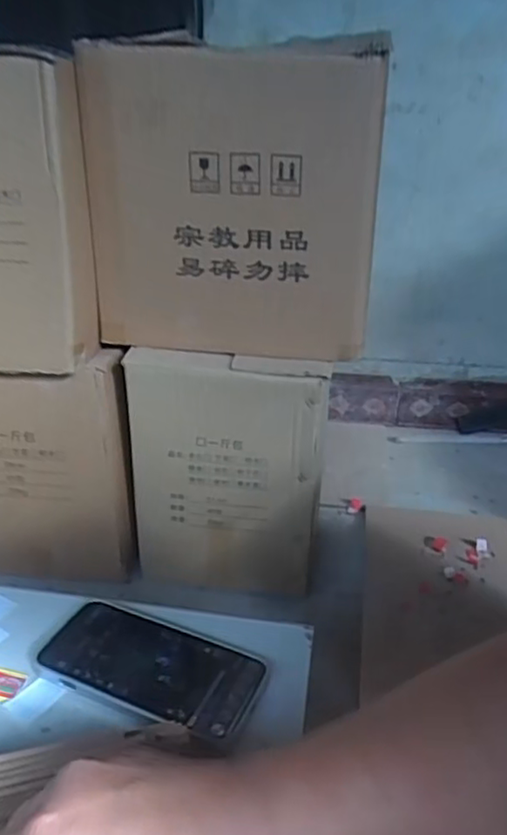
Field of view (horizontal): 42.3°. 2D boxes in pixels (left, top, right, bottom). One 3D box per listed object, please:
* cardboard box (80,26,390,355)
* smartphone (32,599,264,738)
[{"bbox_3d":[-0.017,-0.328,1.009,0.397,0.433,0.273,8,27,14],"label":"cardboard box"},{"bbox_3d":[-0.072,0.177,0.475,0.156,0.017,0.081,11,28,21],"label":"smartphone"}]

